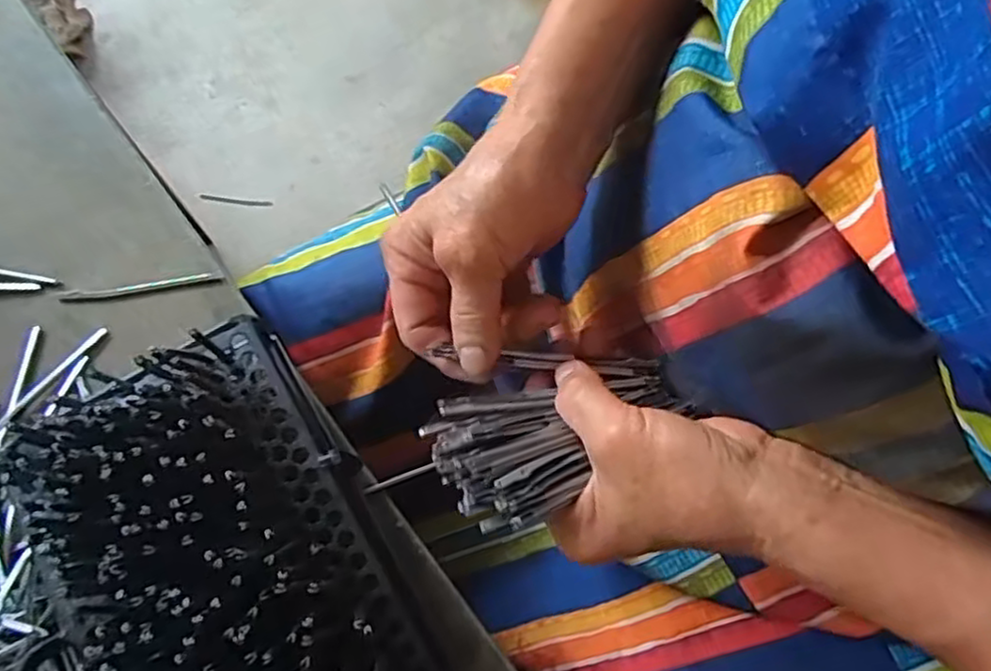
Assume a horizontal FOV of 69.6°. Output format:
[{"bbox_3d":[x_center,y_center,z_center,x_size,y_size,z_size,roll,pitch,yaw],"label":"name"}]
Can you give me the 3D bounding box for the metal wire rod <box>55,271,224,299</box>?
[{"bbox_3d":[-0.232,-0.031,0.464,0.102,0.004,0.008,-8,75,-4],"label":"metal wire rod"}]

